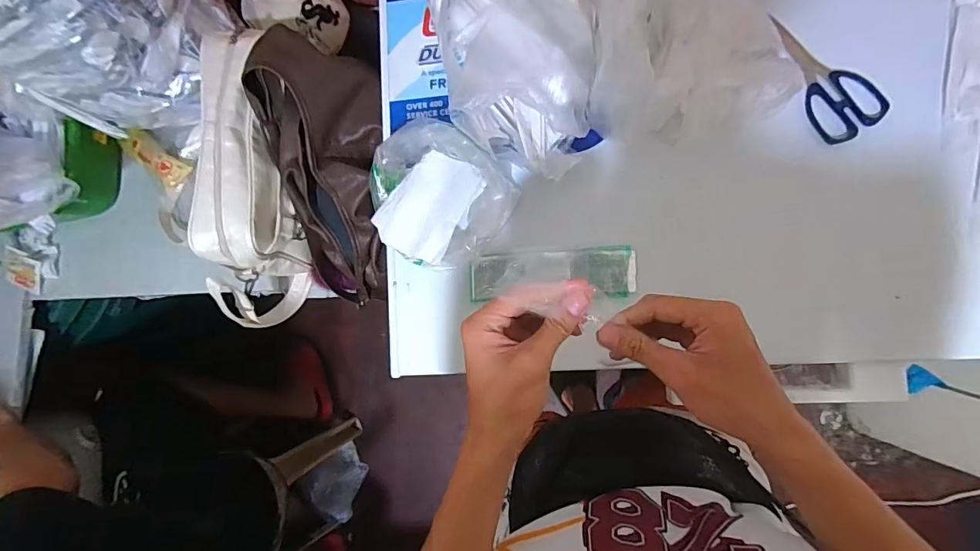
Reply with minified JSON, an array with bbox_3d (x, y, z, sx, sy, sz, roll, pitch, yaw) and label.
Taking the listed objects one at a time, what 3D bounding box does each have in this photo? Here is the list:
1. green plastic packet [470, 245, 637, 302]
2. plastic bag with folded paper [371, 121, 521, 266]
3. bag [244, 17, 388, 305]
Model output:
[{"bbox_3d":[0.076,-0.002,0.568,0.202,0.019,0.060,-2,85,7],"label":"green plastic packet"},{"bbox_3d":[-0.067,-0.093,0.553,0.162,0.075,0.151,31,90,9],"label":"plastic bag with folded paper"},{"bbox_3d":[-0.216,-0.119,0.637,0.160,0.126,0.380,1,118,8],"label":"bag"}]

